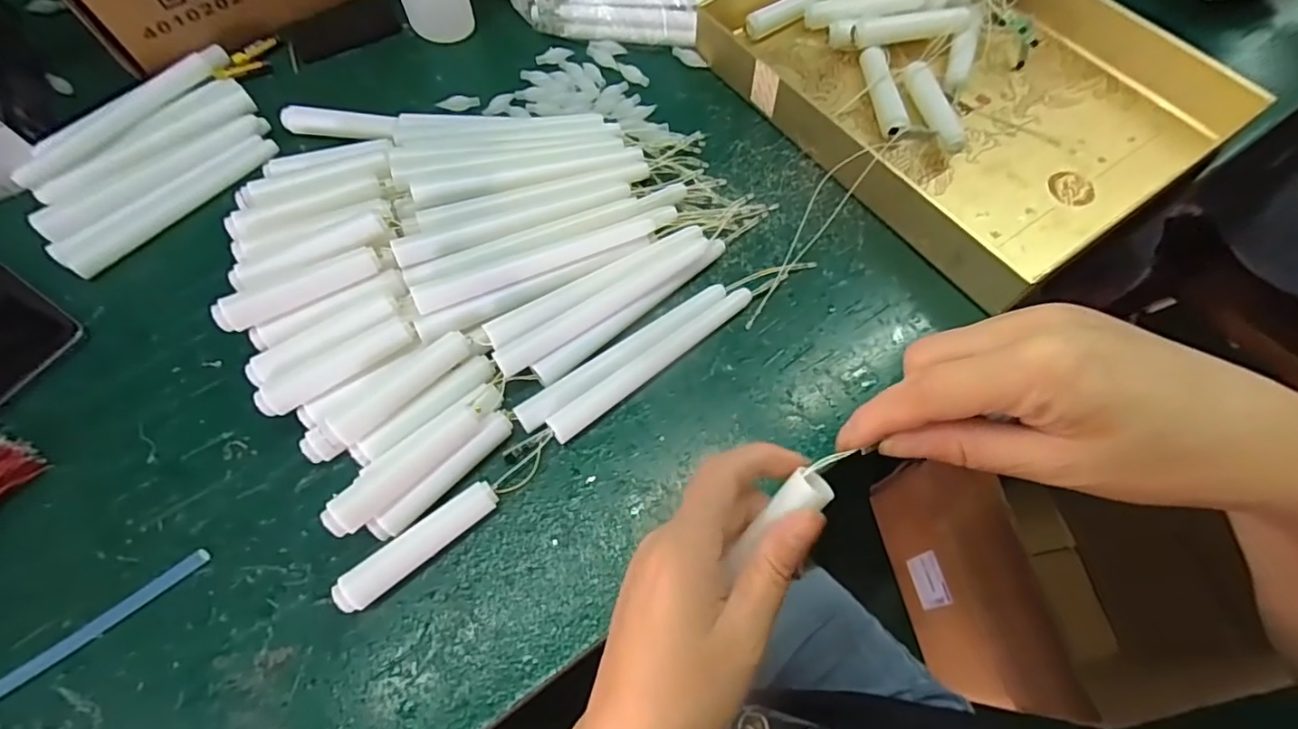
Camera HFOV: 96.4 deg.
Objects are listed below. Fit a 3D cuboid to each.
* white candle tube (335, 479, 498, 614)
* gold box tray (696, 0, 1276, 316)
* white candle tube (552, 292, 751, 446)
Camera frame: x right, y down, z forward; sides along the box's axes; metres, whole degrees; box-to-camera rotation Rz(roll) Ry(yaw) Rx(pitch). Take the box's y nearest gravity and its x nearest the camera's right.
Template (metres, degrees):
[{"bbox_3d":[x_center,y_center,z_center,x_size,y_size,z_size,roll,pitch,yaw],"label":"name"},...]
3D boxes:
[{"bbox_3d":[-0.122,0.094,0.307,0.089,0.016,0.018,-37,70,-16],"label":"white candle tube"},{"bbox_3d":[0.223,-0.223,0.431,0.255,0.052,0.327,-35,69,-15],"label":"gold box tray"},{"bbox_3d":[0.003,-0.003,0.353,0.147,0.013,0.016,-37,70,-16],"label":"white candle tube"}]

